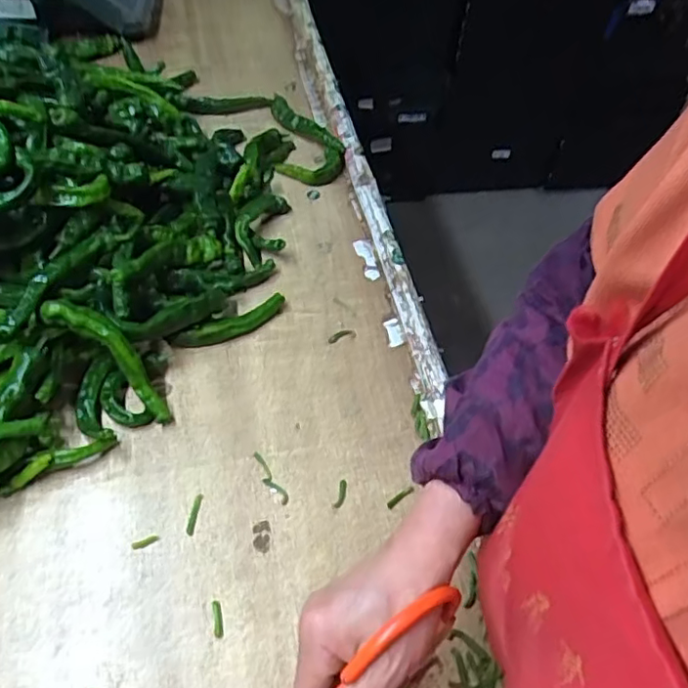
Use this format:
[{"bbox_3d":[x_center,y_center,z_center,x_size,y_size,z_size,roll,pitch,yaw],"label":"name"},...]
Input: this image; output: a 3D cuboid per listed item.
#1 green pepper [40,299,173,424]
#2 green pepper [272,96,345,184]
[{"bbox_3d":[-0.201,0.012,0.545,0.141,0.021,0.034,49,58,-11],"label":"green pepper"},{"bbox_3d":[-0.049,-0.272,0.811,0.092,0.027,0.168,0,52,-3],"label":"green pepper"}]

